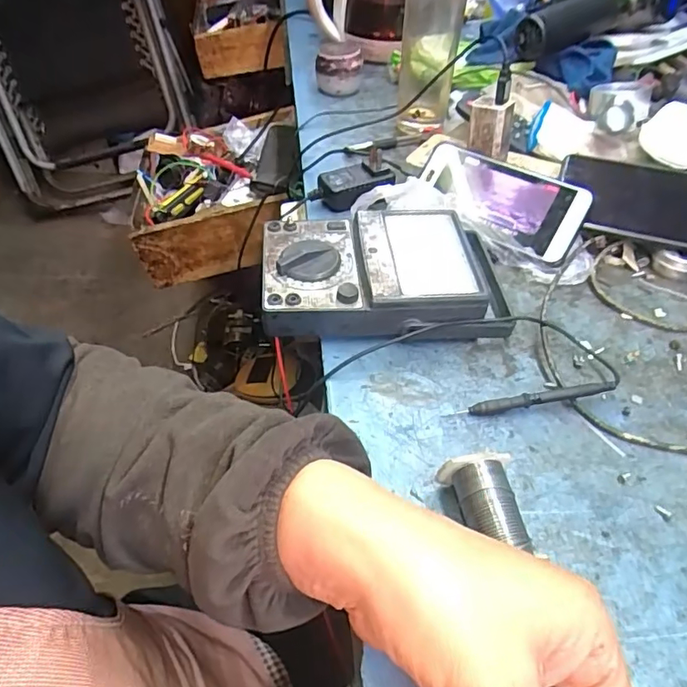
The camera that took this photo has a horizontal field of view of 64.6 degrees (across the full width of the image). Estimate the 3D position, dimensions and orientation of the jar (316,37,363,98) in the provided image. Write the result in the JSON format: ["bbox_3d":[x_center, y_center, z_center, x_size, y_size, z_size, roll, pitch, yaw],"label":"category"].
[{"bbox_3d":[-0.005,-0.366,0.725,0.058,0.057,0.056,3,46,-1],"label":"jar"}]

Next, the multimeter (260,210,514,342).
[{"bbox_3d":[0.036,-0.056,0.435,0.194,0.047,0.115,-1,47,-4],"label":"multimeter"}]

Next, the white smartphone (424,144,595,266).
[{"bbox_3d":[0.140,-0.134,0.494,0.152,0.014,0.067,32,91,24],"label":"white smartphone"}]

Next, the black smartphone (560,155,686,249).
[{"bbox_3d":[0.269,-0.126,0.478,0.145,0.015,0.079,16,70,9],"label":"black smartphone"}]

